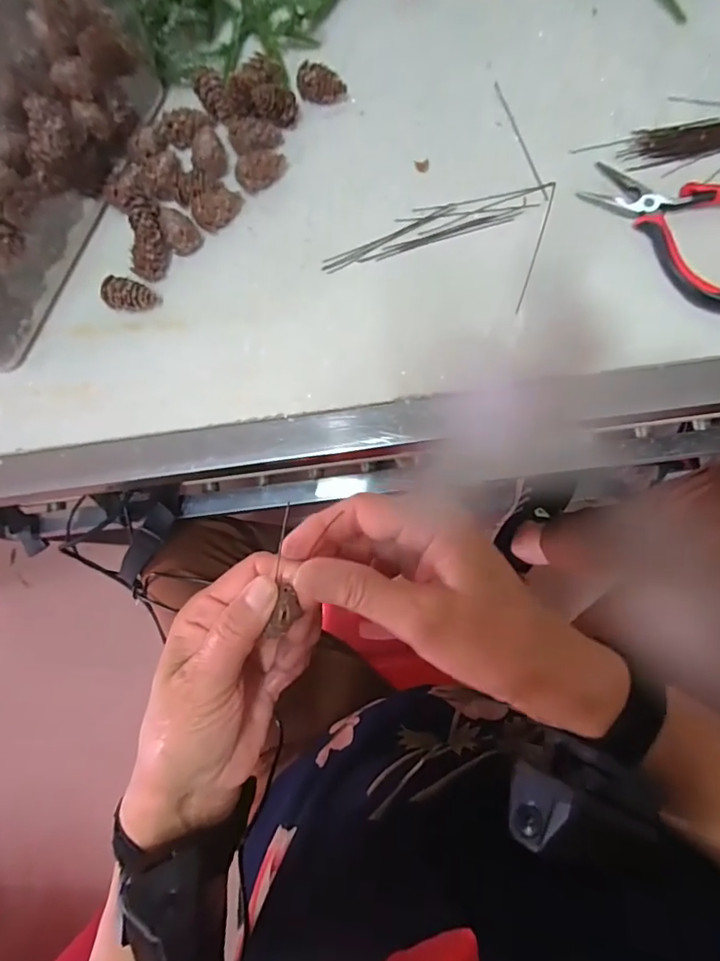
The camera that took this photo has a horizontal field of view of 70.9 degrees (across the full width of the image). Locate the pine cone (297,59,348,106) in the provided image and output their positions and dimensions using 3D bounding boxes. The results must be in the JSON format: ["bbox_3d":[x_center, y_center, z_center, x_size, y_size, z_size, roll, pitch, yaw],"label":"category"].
[{"bbox_3d":[-0.027,-0.288,0.368,0.034,0.020,0.019,3,82,5],"label":"pine cone"}]

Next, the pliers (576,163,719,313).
[{"bbox_3d":[0.220,-0.177,0.331,0.088,0.017,0.128,-43,81,-2],"label":"pliers"}]

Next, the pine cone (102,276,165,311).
[{"bbox_3d":[-0.159,-0.129,0.351,0.030,0.022,0.021,7,82,5],"label":"pine cone"}]

